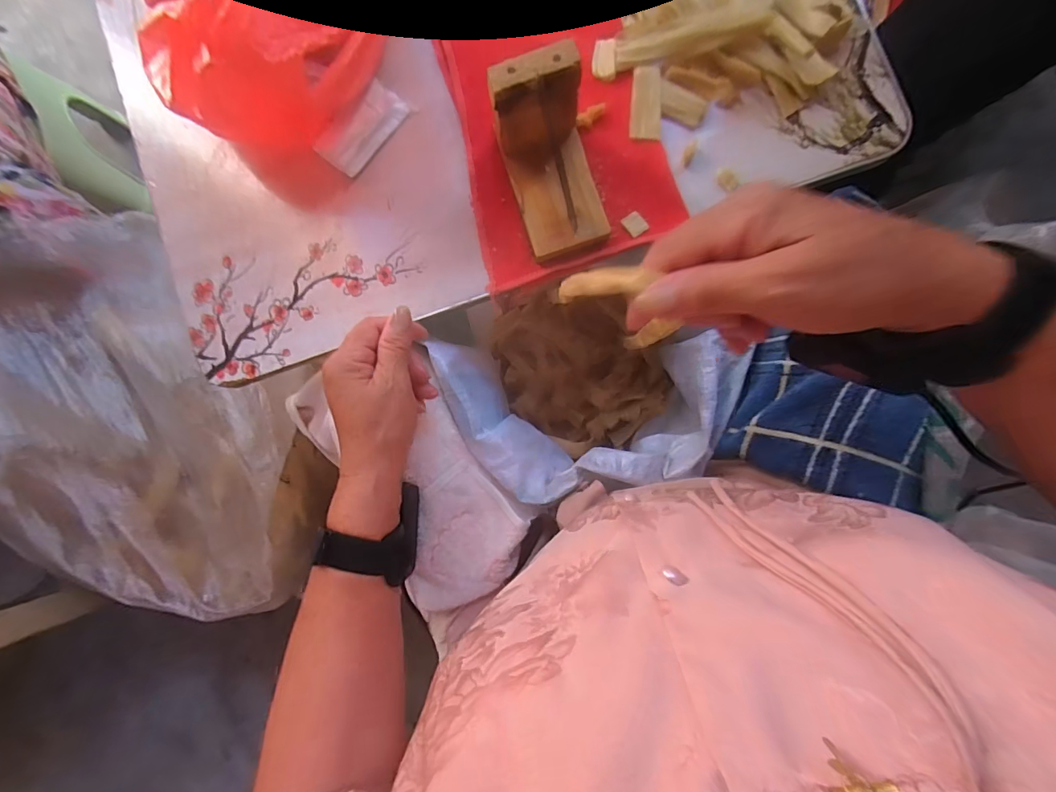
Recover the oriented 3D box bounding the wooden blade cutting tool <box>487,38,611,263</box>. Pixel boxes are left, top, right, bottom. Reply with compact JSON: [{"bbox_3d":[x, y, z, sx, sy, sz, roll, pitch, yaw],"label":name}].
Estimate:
[{"bbox_3d":[0.018,-0.163,0.323,0.062,0.078,0.106,-15,85,1],"label":"wooden blade cutting tool"}]

